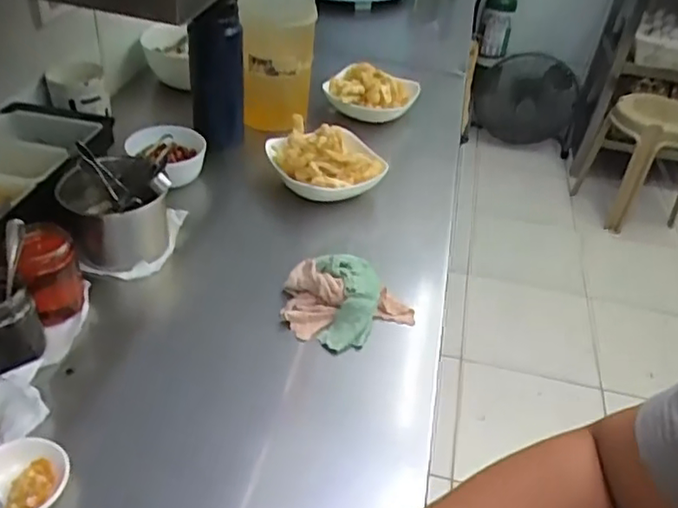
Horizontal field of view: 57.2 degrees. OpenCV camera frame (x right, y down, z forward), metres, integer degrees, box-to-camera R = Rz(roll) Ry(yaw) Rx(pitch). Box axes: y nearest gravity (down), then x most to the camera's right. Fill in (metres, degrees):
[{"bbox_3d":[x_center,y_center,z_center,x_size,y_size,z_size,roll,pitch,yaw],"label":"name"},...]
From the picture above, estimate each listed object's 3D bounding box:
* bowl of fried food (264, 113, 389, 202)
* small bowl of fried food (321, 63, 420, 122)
[{"bbox_3d":[-0.020,-0.134,0.868,0.136,0.061,0.136,4,38,-3],"label":"bowl of fried food"},{"bbox_3d":[0.052,-0.267,1.046,0.158,0.069,0.097,8,38,2],"label":"small bowl of fried food"}]

